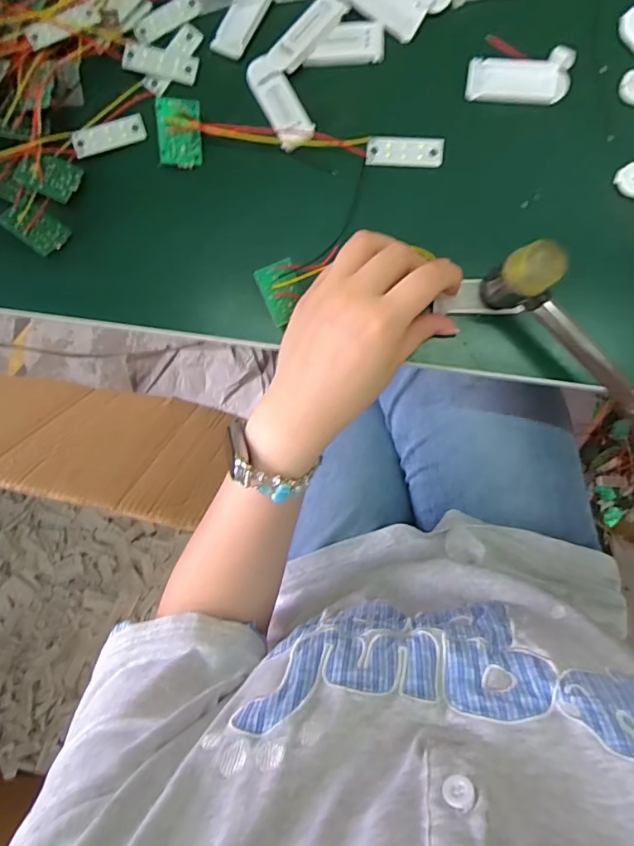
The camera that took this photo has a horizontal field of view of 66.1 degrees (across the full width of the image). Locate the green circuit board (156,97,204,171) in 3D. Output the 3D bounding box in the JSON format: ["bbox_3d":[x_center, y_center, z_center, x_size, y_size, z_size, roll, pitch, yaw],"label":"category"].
[{"bbox_3d":[-0.086,-0.181,0.306,0.027,0.004,0.037,-9,119,-26],"label":"green circuit board"}]

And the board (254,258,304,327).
[{"bbox_3d":[-0.021,-0.083,0.305,0.028,0.004,0.034,-36,114,-25],"label":"board"}]

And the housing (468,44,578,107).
[{"bbox_3d":[0.122,-0.209,0.295,0.061,0.004,0.031,1,91,5],"label":"housing"}]

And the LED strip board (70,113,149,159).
[{"bbox_3d":[-0.136,-0.188,0.319,0.047,0.004,0.018,-24,95,-8],"label":"LED strip board"}]

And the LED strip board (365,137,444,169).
[{"bbox_3d":[0.055,-0.170,0.305,0.047,0.004,0.018,4,91,5],"label":"LED strip board"}]

